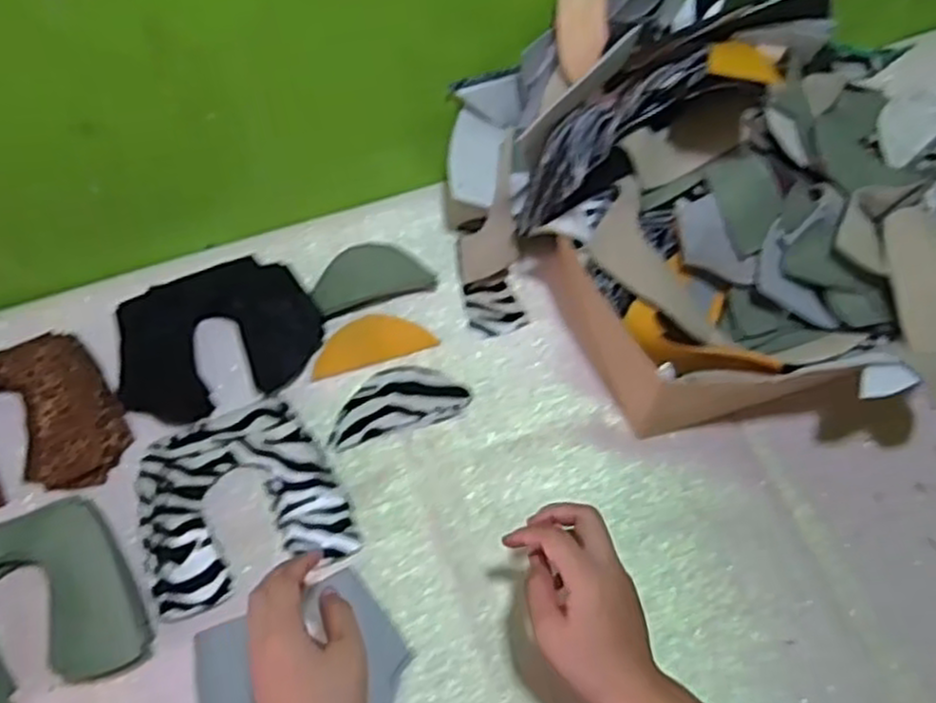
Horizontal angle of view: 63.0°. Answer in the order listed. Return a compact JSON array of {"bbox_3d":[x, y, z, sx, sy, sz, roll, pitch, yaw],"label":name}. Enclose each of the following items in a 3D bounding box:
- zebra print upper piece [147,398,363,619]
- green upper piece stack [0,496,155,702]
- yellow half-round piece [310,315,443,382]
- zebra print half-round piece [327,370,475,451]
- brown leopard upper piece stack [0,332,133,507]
[{"bbox_3d":[-0.178,0.115,0.605,0.151,0.017,0.148,-18,68,-7],"label":"zebra print upper piece"},{"bbox_3d":[-0.326,0.185,0.551,0.162,0.037,0.137,-21,65,-10],"label":"green upper piece stack"},{"bbox_3d":[-0.087,-0.009,0.680,0.107,0.005,0.047,-17,65,-8],"label":"yellow half-round piece"},{"bbox_3d":[-0.061,0.041,0.648,0.116,0.005,0.057,-16,65,-8],"label":"zebra print half-round piece"},{"bbox_3d":[-0.379,0.058,0.623,0.171,0.024,0.137,-20,65,-10],"label":"brown leopard upper piece stack"}]

